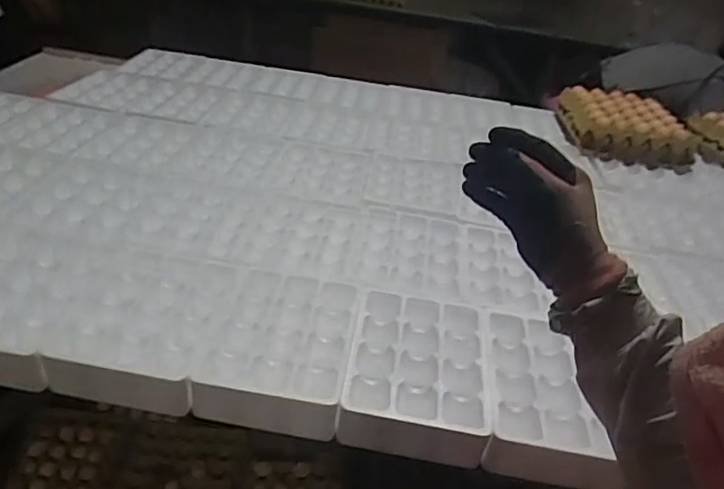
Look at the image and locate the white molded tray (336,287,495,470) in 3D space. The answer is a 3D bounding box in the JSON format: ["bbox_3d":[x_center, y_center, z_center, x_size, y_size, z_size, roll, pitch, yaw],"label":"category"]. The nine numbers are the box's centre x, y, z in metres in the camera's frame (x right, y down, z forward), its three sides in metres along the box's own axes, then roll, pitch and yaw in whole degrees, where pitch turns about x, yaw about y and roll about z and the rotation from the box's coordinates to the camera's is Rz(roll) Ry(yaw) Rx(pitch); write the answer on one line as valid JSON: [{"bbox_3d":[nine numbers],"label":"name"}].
[{"bbox_3d":[0.076,0.168,0.772,0.183,0.060,0.242,10,33,2],"label":"white molded tray"}]

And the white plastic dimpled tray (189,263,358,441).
[{"bbox_3d":[-0.127,0.137,0.789,0.213,0.068,0.241,9,33,0],"label":"white plastic dimpled tray"}]

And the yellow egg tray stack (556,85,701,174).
[{"bbox_3d":[0.657,-0.300,1.428,0.287,0.112,0.259,4,35,-4],"label":"yellow egg tray stack"}]

